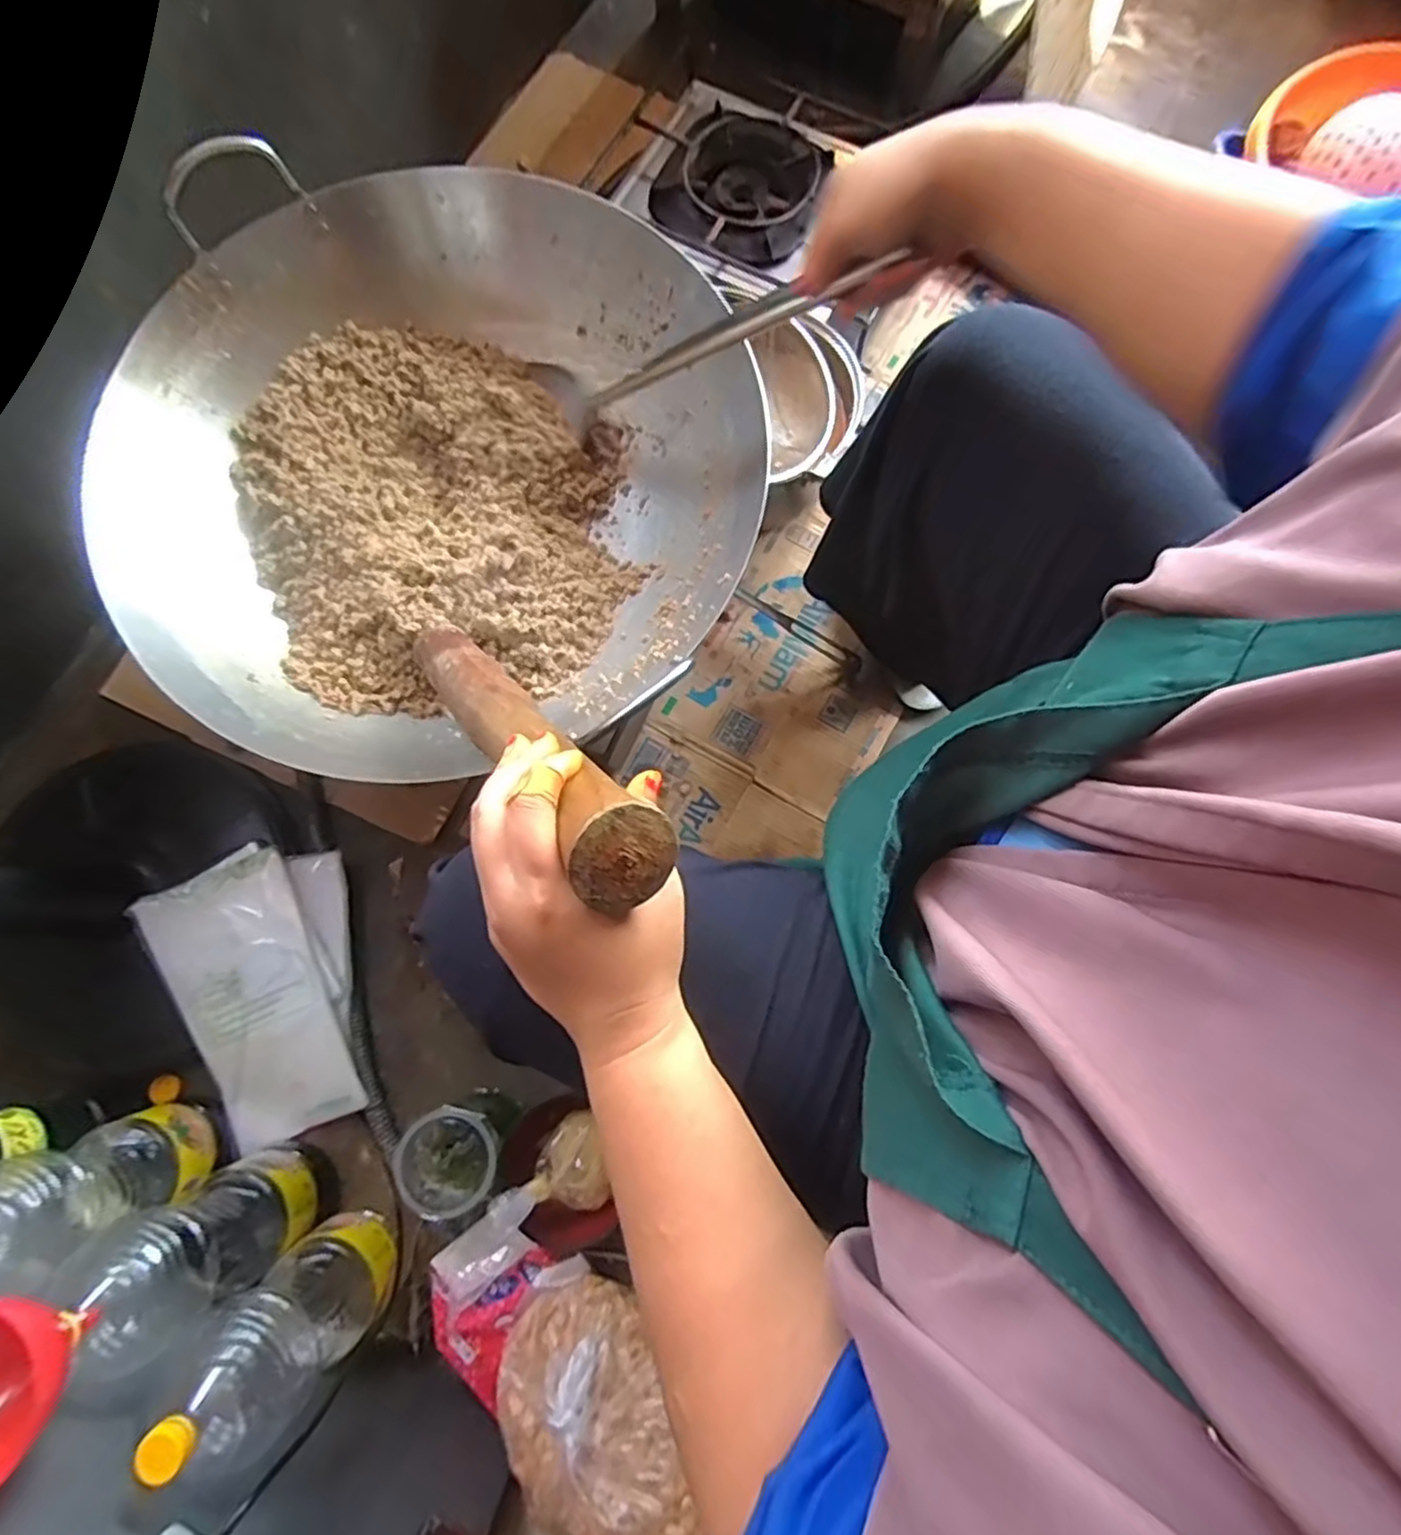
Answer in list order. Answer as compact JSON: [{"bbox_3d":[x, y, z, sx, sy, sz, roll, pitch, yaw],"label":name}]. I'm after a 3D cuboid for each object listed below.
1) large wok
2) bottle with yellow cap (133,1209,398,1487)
[{"bbox_3d":[-0.232,-0.268,0.675,0.555,0.145,0.537,-1,78,0],"label":"large wok"},{"bbox_3d":[-0.348,0.475,0.579,0.089,0.255,0.101,-44,81,-8],"label":"bottle with yellow cap"}]

